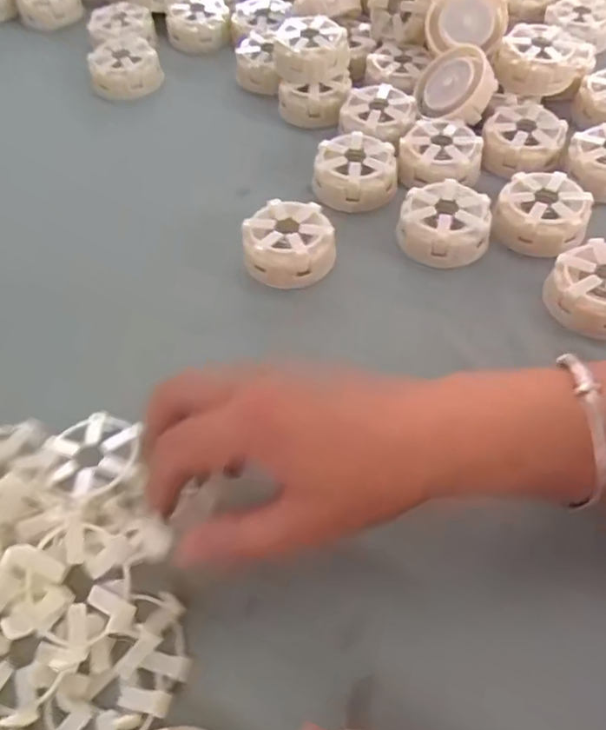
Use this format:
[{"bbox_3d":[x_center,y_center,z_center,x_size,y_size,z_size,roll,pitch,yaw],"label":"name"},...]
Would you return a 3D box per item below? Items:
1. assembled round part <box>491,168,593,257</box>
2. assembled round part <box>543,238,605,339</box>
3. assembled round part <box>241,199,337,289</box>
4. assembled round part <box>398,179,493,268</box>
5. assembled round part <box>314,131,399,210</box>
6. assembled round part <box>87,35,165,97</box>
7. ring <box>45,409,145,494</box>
[{"bbox_3d":[0.166,-0.106,0.429,0.059,0.037,0.050,14,57,12],"label":"assembled round part"},{"bbox_3d":[0.189,-0.046,0.389,0.060,0.032,0.057,-1,55,2],"label":"assembled round part"},{"bbox_3d":[-0.010,-0.083,0.417,0.060,0.026,0.058,-1,55,2],"label":"assembled round part"},{"bbox_3d":[0.098,-0.098,0.427,0.059,0.032,0.054,-1,55,2],"label":"assembled round part"},{"bbox_3d":[0.039,-0.146,0.461,0.060,0.029,0.059,-1,55,2],"label":"assembled round part"},{"bbox_3d":[-0.157,-0.262,0.536,0.058,0.028,0.049,-17,56,-9],"label":"assembled round part"},{"bbox_3d":[-0.108,0.045,0.320,0.049,0.009,0.046,-1,55,2],"label":"ring"}]

